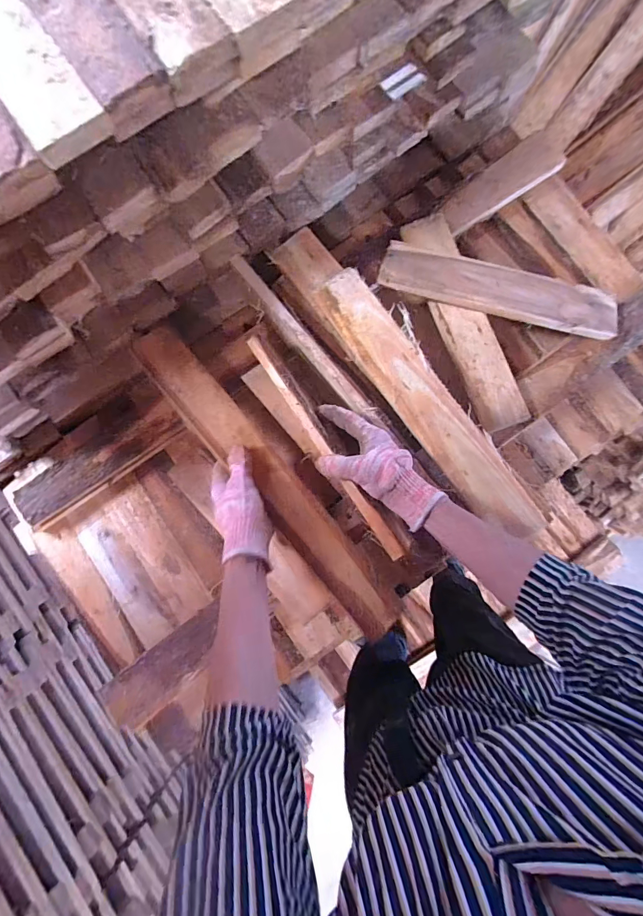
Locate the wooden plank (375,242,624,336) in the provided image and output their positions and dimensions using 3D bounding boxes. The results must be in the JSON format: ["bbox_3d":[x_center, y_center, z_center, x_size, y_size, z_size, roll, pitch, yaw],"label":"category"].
[{"bbox_3d":[0.252,-0.237,0.560,0.333,0.011,0.073,11,79,-5],"label":"wooden plank"}]

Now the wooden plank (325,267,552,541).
[{"bbox_3d":[0.133,-0.067,0.498,0.068,0.021,0.393,-36,81,-2],"label":"wooden plank"}]

